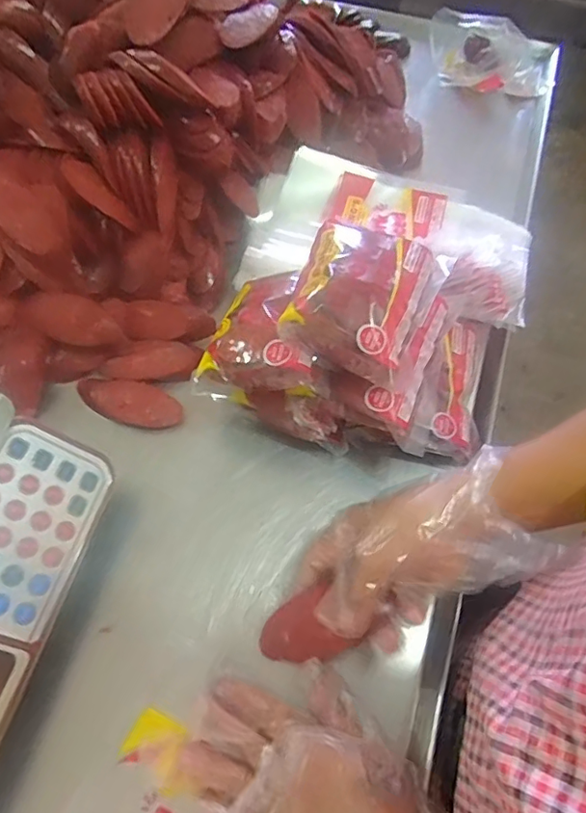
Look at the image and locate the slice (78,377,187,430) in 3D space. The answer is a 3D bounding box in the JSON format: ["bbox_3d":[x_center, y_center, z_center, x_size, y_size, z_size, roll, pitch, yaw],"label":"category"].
[{"bbox_3d":[-0.144,-0.004,0.479,0.097,0.012,0.037,15,62,7],"label":"slice"}]

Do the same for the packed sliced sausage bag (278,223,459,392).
[{"bbox_3d":[0.052,-0.090,0.409,0.101,0.036,0.138,25,64,11],"label":"packed sliced sausage bag"}]

